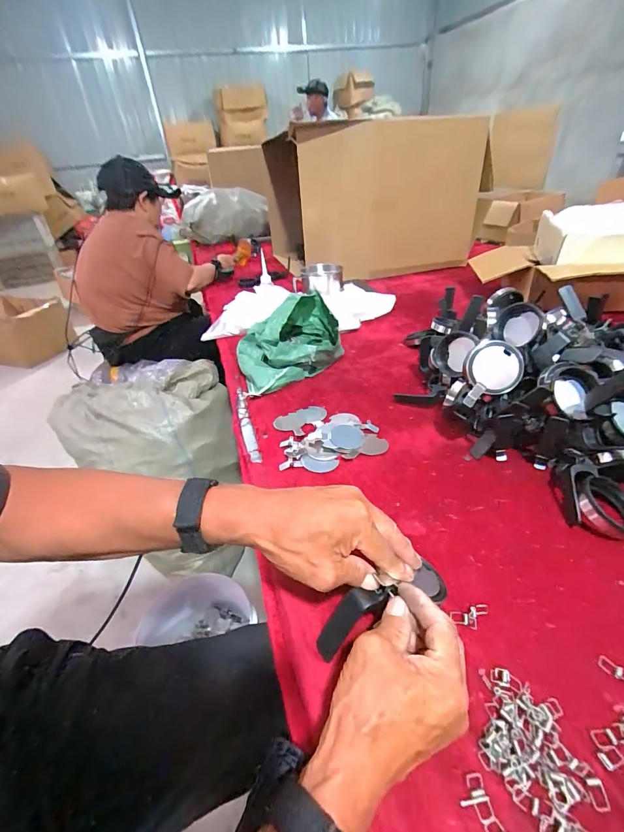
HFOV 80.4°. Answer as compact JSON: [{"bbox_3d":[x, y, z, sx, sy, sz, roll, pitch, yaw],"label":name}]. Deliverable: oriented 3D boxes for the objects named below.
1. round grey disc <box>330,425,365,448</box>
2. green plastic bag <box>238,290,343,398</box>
[{"bbox_3d":[0.057,0.031,0.599,0.050,0.008,0.057,1,37,10],"label":"round grey disc"},{"bbox_3d":[-0.043,-0.168,0.793,0.243,0.119,0.233,-14,37,-11],"label":"green plastic bag"}]

